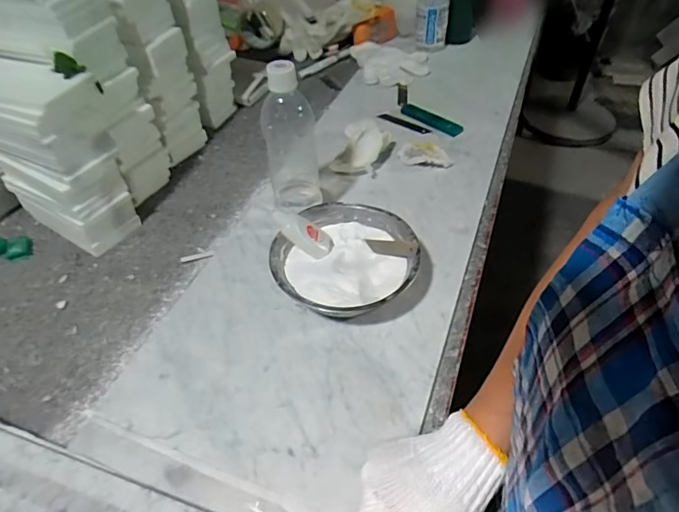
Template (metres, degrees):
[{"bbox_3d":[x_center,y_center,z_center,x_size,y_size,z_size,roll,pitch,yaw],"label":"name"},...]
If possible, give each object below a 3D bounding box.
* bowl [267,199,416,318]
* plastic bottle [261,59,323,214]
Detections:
[{"bbox_3d":[0.008,0.008,0.540,0.153,0.052,0.157,-3,46,3],"label":"bowl"},{"bbox_3d":[-0.061,-0.143,0.570,0.065,0.178,0.060,-7,48,-4],"label":"plastic bottle"}]

